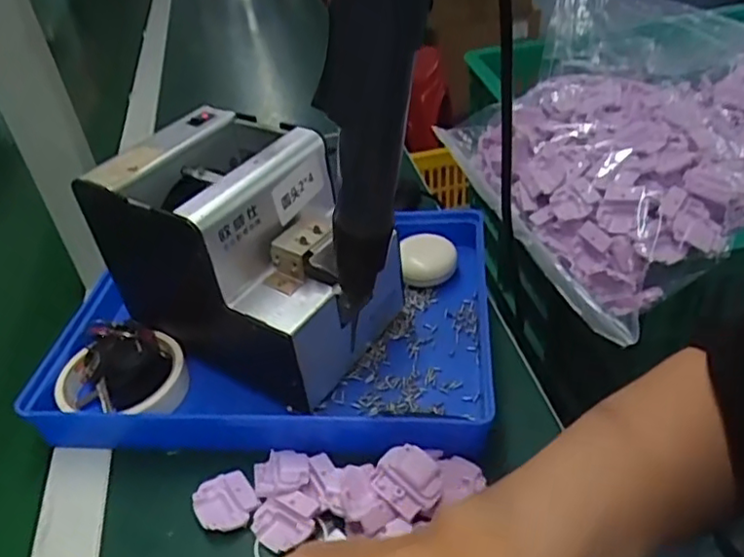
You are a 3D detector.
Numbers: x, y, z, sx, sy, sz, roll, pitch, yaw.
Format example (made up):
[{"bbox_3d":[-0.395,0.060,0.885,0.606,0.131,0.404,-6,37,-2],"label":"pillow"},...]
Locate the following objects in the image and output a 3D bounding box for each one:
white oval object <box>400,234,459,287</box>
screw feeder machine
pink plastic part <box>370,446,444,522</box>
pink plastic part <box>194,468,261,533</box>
[{"bbox_3d":[0.047,-0.015,0.529,0.045,0.025,0.048,-3,38,6],"label":"white oval object"},{"bbox_3d":[-0.087,-0.021,0.468,0.178,0.144,0.125,20,46,30],"label":"screw feeder machine"},{"bbox_3d":[0.022,0.116,0.372,0.037,0.008,0.034,28,87,19],"label":"pink plastic part"},{"bbox_3d":[-0.090,0.137,0.394,0.035,0.007,0.037,-5,38,4],"label":"pink plastic part"}]

